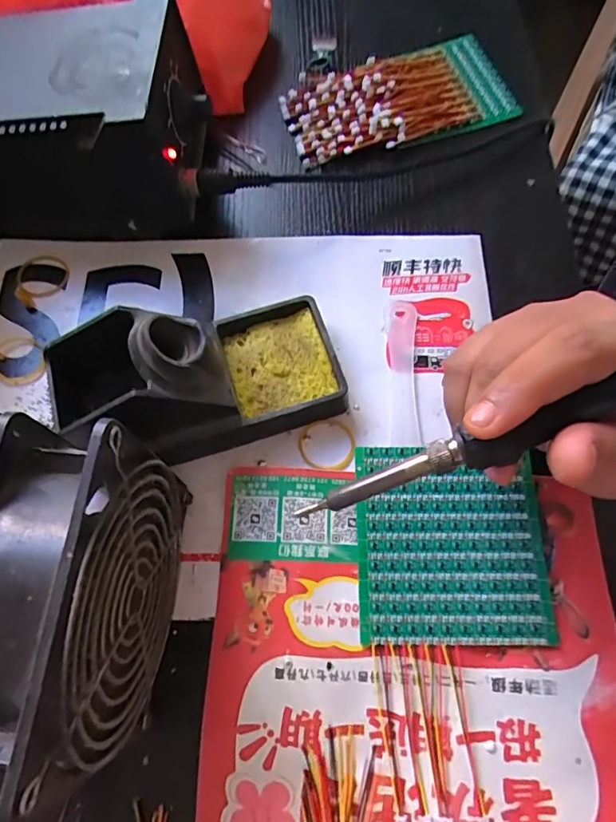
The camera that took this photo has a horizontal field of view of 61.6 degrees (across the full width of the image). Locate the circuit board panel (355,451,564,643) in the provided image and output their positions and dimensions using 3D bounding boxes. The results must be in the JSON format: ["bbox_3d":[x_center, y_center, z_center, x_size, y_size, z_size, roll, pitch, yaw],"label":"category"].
[{"bbox_3d":[0.074,0.067,0.267,0.093,0.008,0.097,0,68,1],"label":"circuit board panel"}]

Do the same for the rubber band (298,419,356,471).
[{"bbox_3d":[0.012,0.019,0.296,0.031,0.005,0.032,0,68,0],"label":"rubber band"}]

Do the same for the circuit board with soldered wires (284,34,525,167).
[{"bbox_3d":[0.064,-0.236,0.384,0.159,0.014,0.087,-14,68,-5],"label":"circuit board with soldered wires"}]

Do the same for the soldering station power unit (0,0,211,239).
[{"bbox_3d":[-0.148,-0.190,0.336,0.160,0.092,0.116,1,68,1],"label":"soldering station power unit"}]

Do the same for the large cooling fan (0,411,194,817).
[{"bbox_3d":[-0.087,0.072,0.212,0.048,0.117,0.123,4,68,2],"label":"large cooling fan"}]

